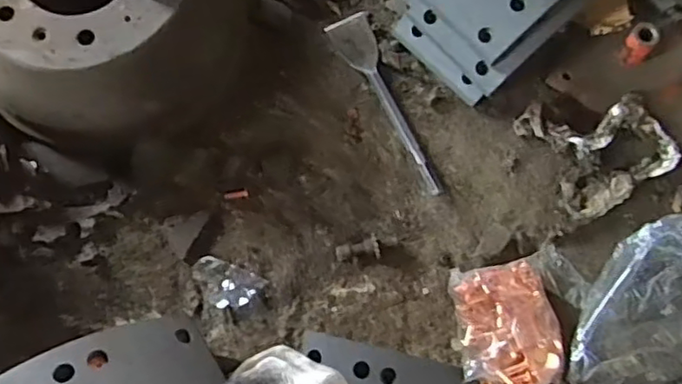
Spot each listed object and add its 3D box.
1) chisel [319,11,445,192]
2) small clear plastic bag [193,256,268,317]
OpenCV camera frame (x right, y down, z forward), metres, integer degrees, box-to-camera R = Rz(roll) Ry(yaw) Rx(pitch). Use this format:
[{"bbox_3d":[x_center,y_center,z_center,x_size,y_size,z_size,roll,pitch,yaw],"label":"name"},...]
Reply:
[{"bbox_3d":[0.058,-0.104,0.708,0.049,0.014,0.232,-27,77,-7],"label":"chisel"},{"bbox_3d":[-0.117,0.098,0.653,0.079,0.011,0.046,22,76,6],"label":"small clear plastic bag"}]

